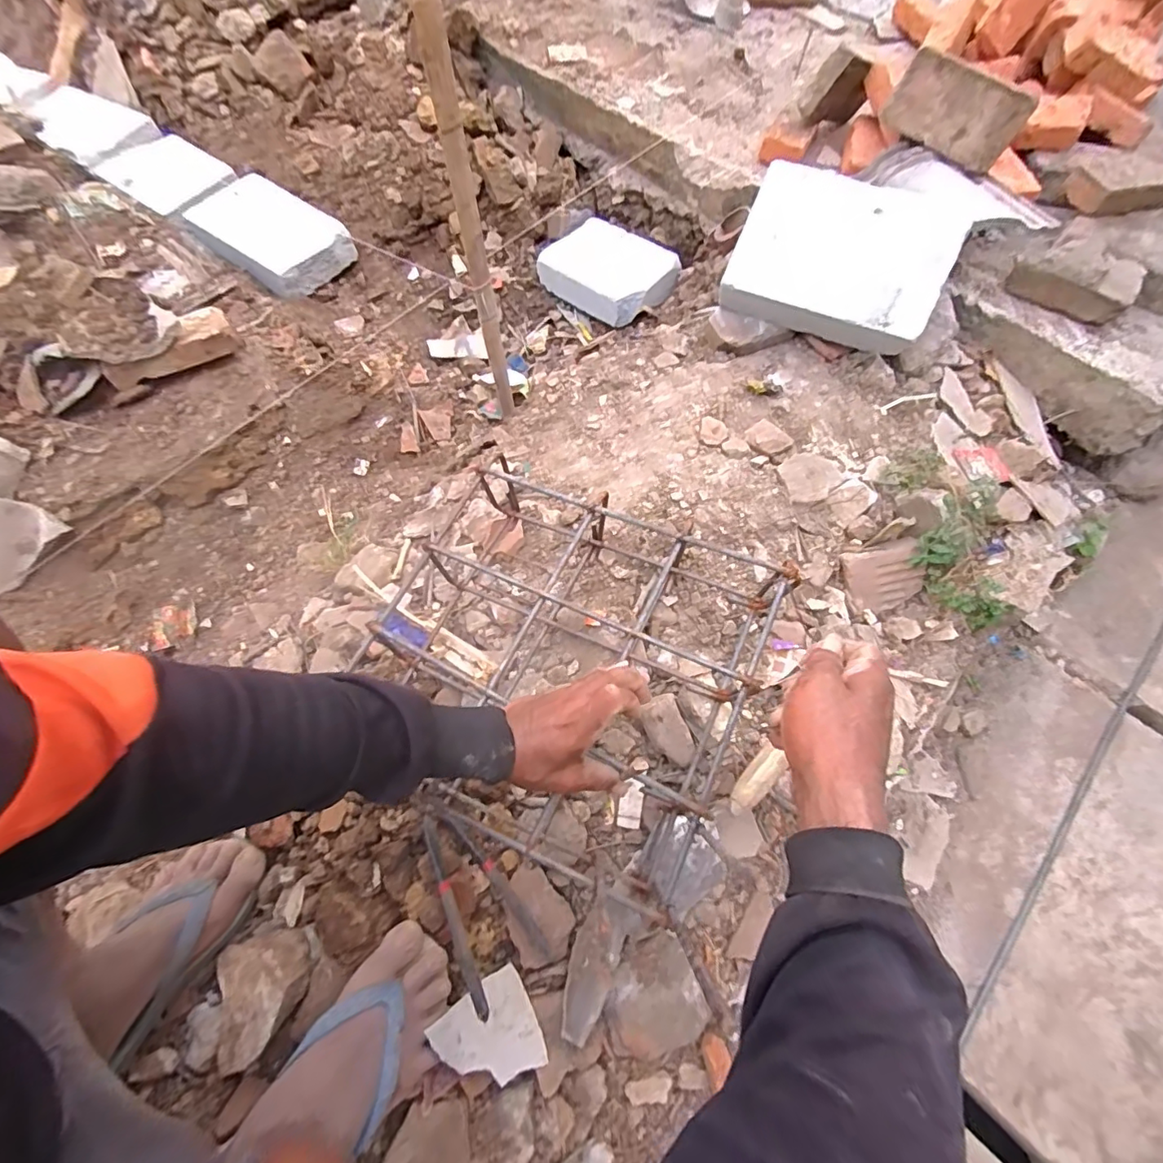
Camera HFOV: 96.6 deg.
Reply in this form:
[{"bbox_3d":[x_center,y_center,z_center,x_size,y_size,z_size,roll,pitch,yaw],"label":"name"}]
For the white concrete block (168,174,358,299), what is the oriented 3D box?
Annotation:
[{"bbox_3d":[-0.713,-0.777,1.173,0.316,0.083,0.228,33,71,14],"label":"white concrete block"}]

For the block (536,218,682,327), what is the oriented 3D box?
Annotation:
[{"bbox_3d":[0.067,-0.717,1.197,0.217,0.078,0.291,-43,72,-16],"label":"block"}]

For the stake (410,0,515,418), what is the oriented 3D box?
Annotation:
[{"bbox_3d":[-0.158,-0.481,0.791,0.030,0.579,0.041,-10,67,-4],"label":"stake"}]

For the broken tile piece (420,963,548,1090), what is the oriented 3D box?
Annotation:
[{"bbox_3d":[-0.089,0.450,0.508,0.092,0.009,0.089,-24,79,-27],"label":"broken tile piece"}]

